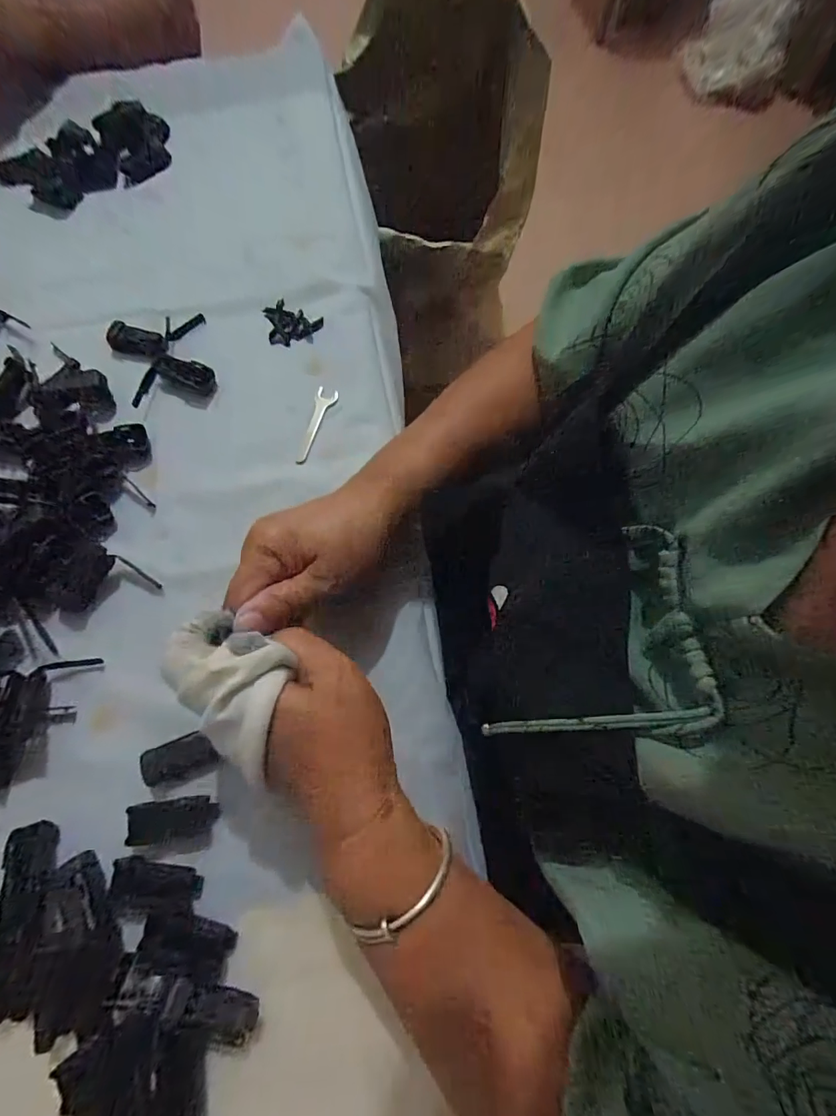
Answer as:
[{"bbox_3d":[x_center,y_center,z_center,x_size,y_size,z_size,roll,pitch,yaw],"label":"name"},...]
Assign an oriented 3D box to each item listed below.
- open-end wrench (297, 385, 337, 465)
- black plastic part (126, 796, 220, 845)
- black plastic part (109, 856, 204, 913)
[{"bbox_3d":[-0.081,-0.103,0.351,0.016,0.004,0.068,20,74,6],"label":"open-end wrench"},{"bbox_3d":[-0.143,0.152,0.267,0.049,0.006,0.021,-7,73,-3],"label":"black plastic part"},{"bbox_3d":[-0.148,0.184,0.254,0.049,0.006,0.024,10,73,3],"label":"black plastic part"}]

